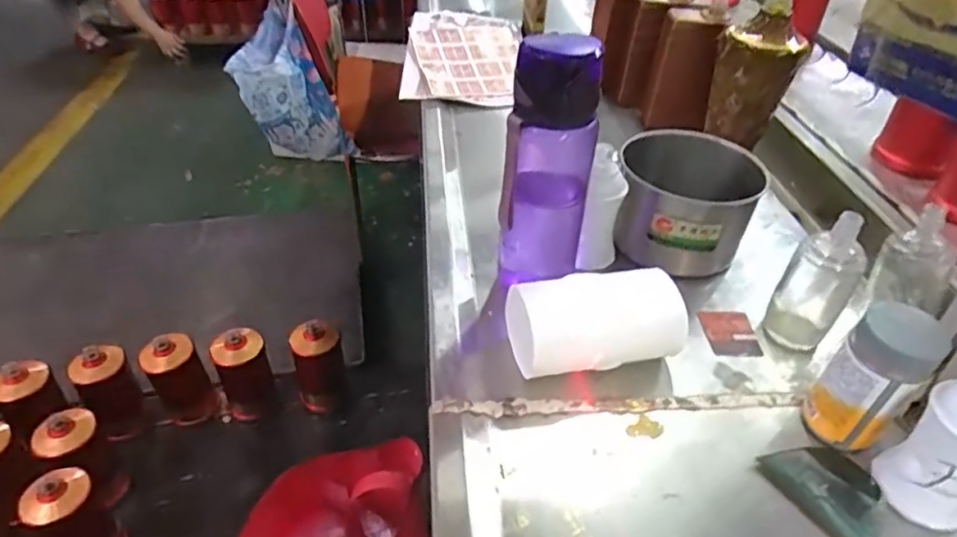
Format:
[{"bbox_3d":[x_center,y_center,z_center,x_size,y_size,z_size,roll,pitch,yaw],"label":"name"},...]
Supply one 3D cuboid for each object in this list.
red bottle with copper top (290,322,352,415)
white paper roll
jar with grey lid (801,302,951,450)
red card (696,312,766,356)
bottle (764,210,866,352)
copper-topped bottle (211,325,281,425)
[{"bbox_3d":[-0.292,0.176,1.132,0.091,0.182,0.079,-12,41,-15],"label":"red bottle with copper top"},{"bbox_3d":[0.093,0.040,0.491,0.135,0.061,0.058,-5,40,-6],"label":"white paper roll"},{"bbox_3d":[0.276,0.078,0.432,0.052,0.106,0.054,-22,44,-25],"label":"jar with grey lid"},{"bbox_3d":[0.223,0.058,0.548,0.045,0.006,0.051,1,46,-5],"label":"red card"},{"bbox_3d":[0.290,0.006,0.525,0.053,0.117,0.063,23,45,26],"label":"bottle"},{"bbox_3d":[-0.421,0.186,1.107,0.091,0.183,0.078,-16,42,-19],"label":"copper-topped bottle"}]

